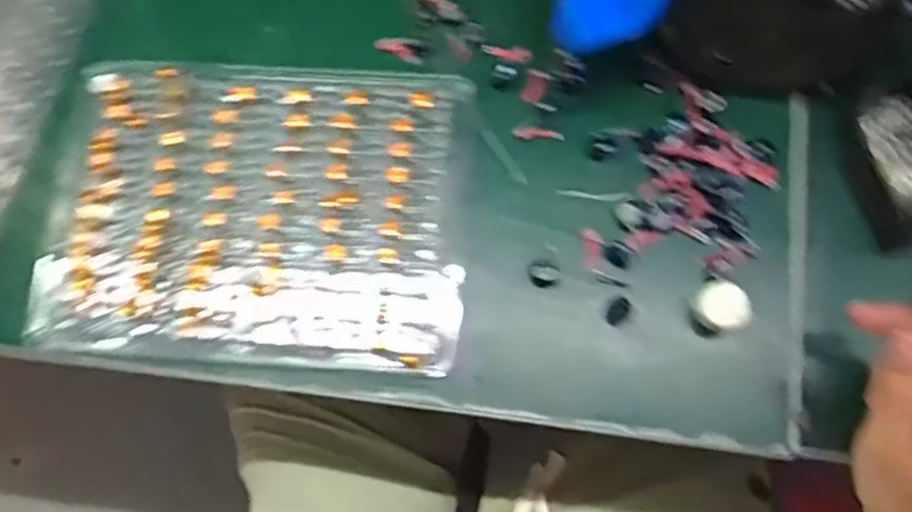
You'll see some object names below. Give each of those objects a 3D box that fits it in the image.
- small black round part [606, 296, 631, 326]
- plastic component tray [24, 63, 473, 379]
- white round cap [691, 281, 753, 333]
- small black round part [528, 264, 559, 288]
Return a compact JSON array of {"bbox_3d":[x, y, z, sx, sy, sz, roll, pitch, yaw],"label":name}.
[{"bbox_3d":[0.100,0.033,0.469,0.012,0.012,0.018,42,79,13],"label":"small black round part"},{"bbox_3d":[-0.127,-0.031,0.493,0.258,0.009,0.201,3,77,2],"label":"plastic component tray"},{"bbox_3d":[0.159,0.031,0.457,0.029,0.033,0.032,-41,76,-9],"label":"white round cap"},{"bbox_3d":[0.054,0.012,0.477,0.018,0.004,0.015,20,75,8],"label":"small black round part"}]

